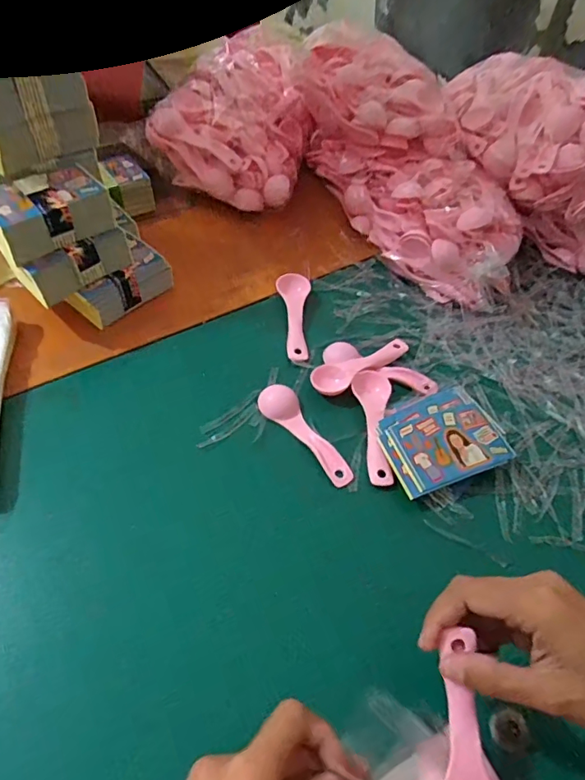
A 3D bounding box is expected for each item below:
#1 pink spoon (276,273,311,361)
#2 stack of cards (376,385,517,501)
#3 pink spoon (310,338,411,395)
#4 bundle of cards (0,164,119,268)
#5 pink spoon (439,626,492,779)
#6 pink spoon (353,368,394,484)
[{"bbox_3d":[0.001,-0.078,0.515,0.034,0.018,0.107,4,52,-2],"label":"pink spoon"},{"bbox_3d":[0.129,0.039,0.436,0.109,0.013,0.087,-16,53,-16],"label":"stack of cards"},{"bbox_3d":[0.069,-0.023,0.481,0.111,0.011,0.032,-23,57,-21],"label":"pink spoon"},{"bbox_3d":[-0.212,-0.154,0.433,0.096,0.034,0.059,-32,63,-28],"label":"bundle of cards"},{"bbox_3d":[0.092,0.185,0.268,0.030,0.014,0.107,-2,82,-6],"label":"pink spoon"},{"bbox_3d":[0.071,0.028,0.446,0.033,0.010,0.118,6,52,0],"label":"pink spoon"}]

